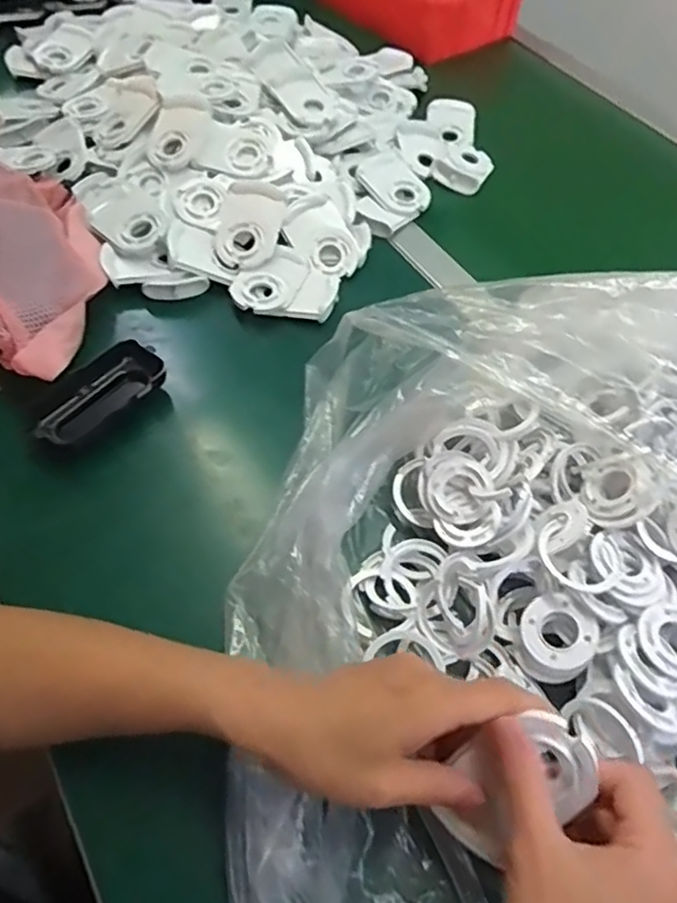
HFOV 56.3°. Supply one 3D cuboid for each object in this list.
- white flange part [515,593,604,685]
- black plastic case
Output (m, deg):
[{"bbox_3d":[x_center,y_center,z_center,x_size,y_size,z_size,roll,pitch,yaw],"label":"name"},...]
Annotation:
[{"bbox_3d":[0.134,0.117,0.394,0.045,0.024,0.051,40,84,25],"label":"white flange part"},{"bbox_3d":[-0.189,-0.044,0.496,0.048,0.023,0.109,36,60,19],"label":"black plastic case"}]

